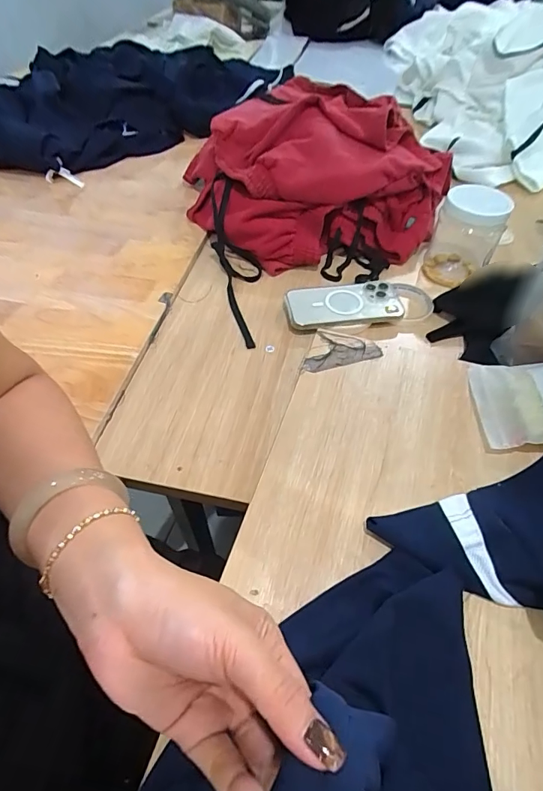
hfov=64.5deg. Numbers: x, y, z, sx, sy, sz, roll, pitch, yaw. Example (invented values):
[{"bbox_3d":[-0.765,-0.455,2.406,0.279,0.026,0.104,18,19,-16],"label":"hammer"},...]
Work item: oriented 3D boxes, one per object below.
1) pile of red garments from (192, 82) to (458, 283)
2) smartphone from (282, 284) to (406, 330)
[{"bbox_3d":[0.055,-0.373,0.729,0.421,0.164,0.357,33,58,23],"label":"pile of red garments"},{"bbox_3d":[0.104,-0.133,0.617,0.158,0.012,0.079,-11,59,-7],"label":"smartphone"}]

